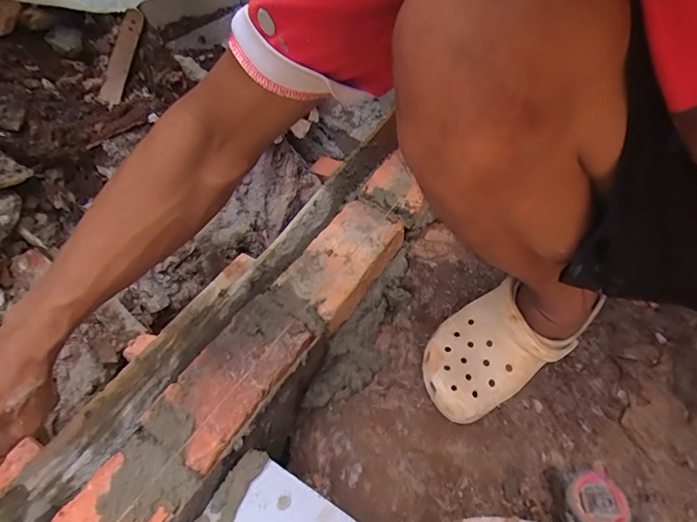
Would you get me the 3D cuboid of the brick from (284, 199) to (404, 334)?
[{"bbox_3d":[-0.007,0.002,0.614,0.099,0.047,0.186,26,58,24],"label":"brick"}]

